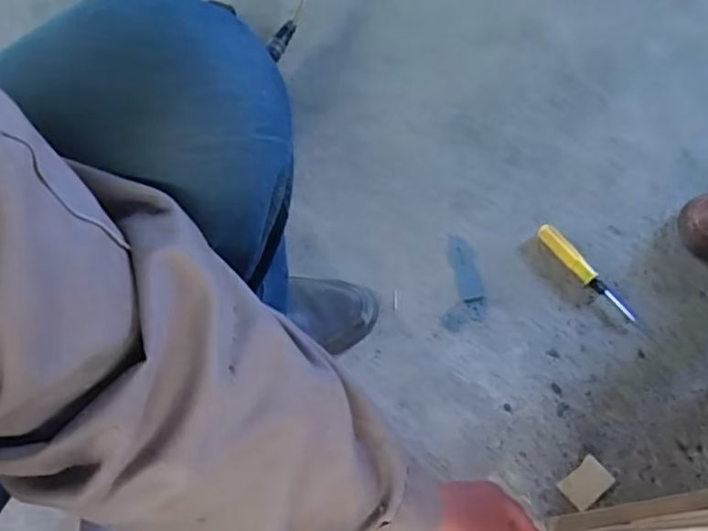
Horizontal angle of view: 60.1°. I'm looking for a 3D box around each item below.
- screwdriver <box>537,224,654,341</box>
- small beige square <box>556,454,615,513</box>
[{"bbox_3d":[0.293,0.020,0.752,0.020,0.022,0.179,-34,68,-13],"label":"screwdriver"},{"bbox_3d":[0.250,0.235,0.659,0.049,0.010,0.035,-36,68,-14],"label":"small beige square"}]

